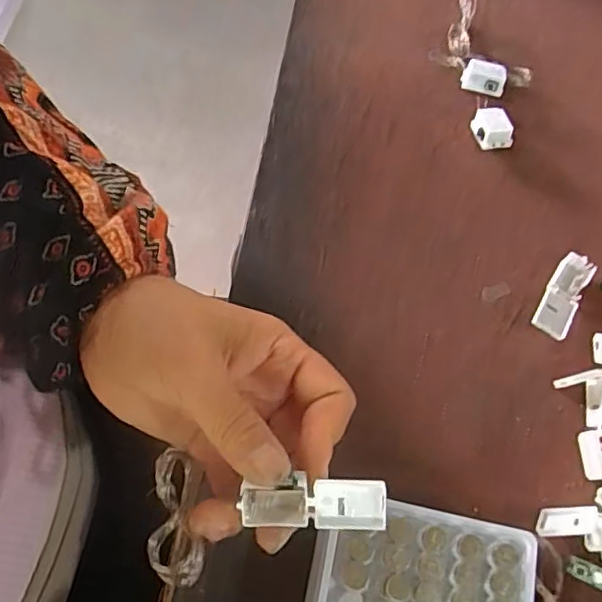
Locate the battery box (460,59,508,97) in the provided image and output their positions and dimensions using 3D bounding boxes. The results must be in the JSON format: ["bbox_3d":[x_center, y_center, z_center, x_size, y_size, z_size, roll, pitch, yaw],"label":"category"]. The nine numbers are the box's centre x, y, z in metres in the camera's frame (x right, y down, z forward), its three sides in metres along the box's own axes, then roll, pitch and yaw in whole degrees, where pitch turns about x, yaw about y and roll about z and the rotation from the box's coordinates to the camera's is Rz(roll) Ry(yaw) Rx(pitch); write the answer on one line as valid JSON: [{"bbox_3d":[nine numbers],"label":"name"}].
[{"bbox_3d":[0.123,-0.149,0.395,0.028,0.014,0.021,24,69,7],"label":"battery box"}]

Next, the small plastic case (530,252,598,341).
[{"bbox_3d":[0.154,-0.002,0.349,0.020,0.014,0.056,30,69,9],"label":"small plastic case"}]

